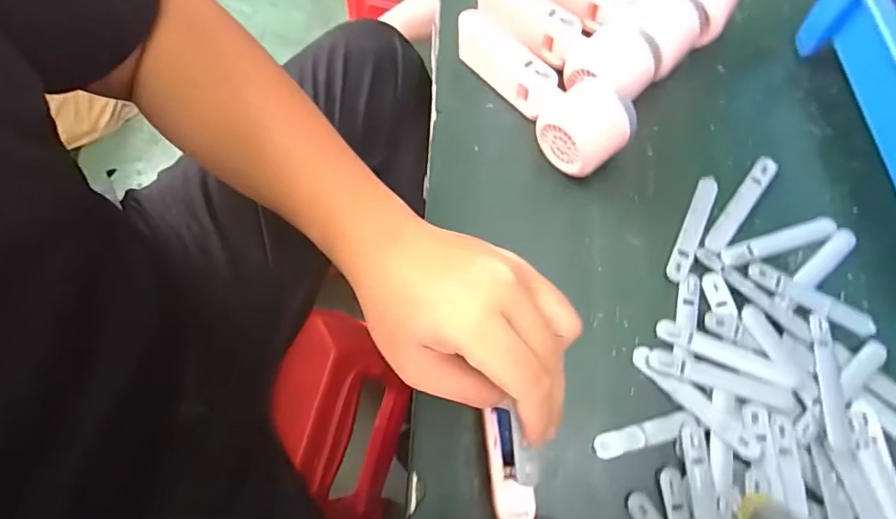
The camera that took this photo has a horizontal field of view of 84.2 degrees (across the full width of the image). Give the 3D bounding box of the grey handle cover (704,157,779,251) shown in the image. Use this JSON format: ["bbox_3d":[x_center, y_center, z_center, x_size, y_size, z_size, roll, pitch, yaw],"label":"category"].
[{"bbox_3d":[0.230,-0.044,0.389,0.017,0.005,0.094,38,76,11],"label":"grey handle cover"}]

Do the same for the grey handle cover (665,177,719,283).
[{"bbox_3d":[0.189,-0.024,0.382,0.017,0.004,0.094,25,74,8],"label":"grey handle cover"}]

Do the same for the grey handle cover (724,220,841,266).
[{"bbox_3d":[0.255,-0.014,0.383,0.096,0.004,0.016,-16,73,-5],"label":"grey handle cover"}]

